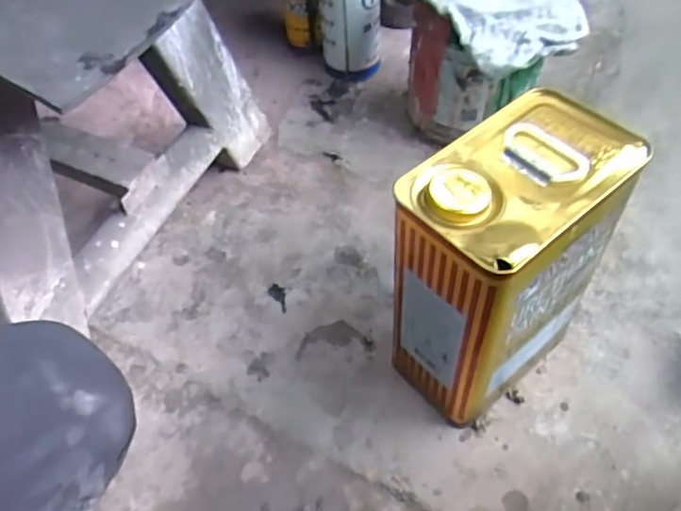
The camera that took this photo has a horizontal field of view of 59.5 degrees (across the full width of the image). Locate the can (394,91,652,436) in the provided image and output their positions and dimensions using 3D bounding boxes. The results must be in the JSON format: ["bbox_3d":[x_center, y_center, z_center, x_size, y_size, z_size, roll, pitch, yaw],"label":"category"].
[{"bbox_3d":[0.132,0.017,0.508,0.165,0.255,0.112,-34,58,-20],"label":"can"}]

